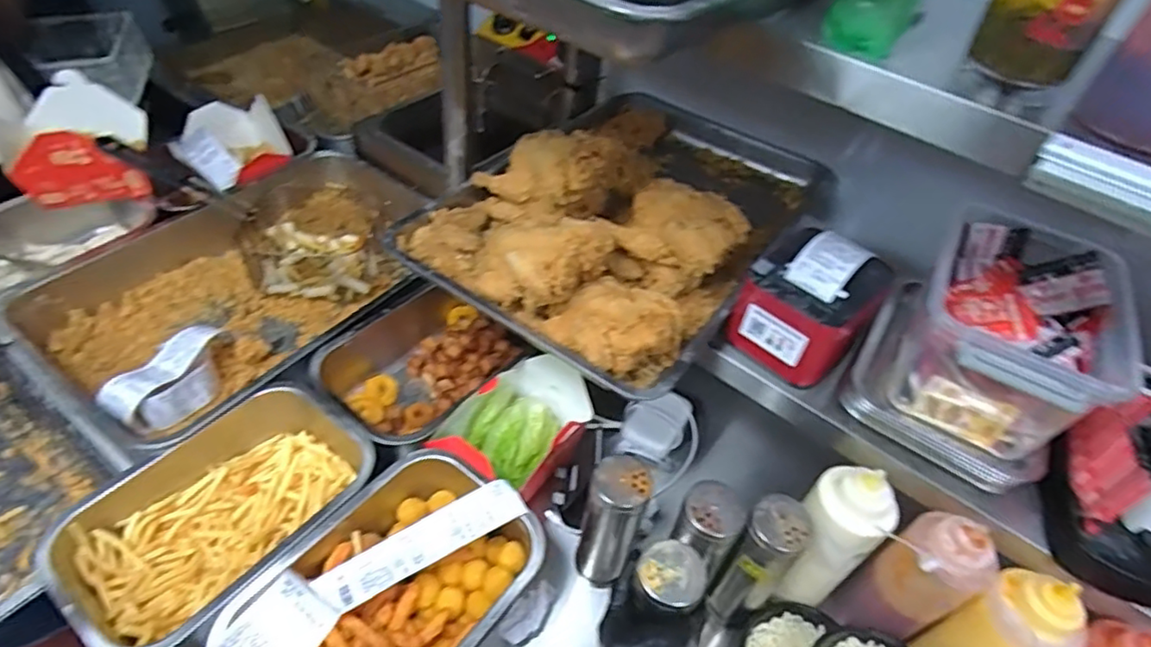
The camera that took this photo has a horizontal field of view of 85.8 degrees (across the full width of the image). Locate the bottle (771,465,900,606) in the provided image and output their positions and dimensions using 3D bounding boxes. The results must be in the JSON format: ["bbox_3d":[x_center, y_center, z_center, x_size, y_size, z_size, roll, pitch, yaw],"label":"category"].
[{"bbox_3d":[0.277,0.234,0.674,0.075,0.204,0.076,11,45,3],"label":"bottle"}]

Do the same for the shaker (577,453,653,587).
[{"bbox_3d":[0.039,0.230,0.699,0.059,0.199,0.063,4,45,-4],"label":"shaker"}]

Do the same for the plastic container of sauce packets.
[{"bbox_3d":[0.442,0.012,0.645,0.171,0.130,0.257,29,49,20],"label":"plastic container of sauce packets"}]

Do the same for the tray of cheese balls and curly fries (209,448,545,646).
[{"bbox_3d":[-0.193,0.293,0.663,0.211,0.079,0.303,32,50,22],"label":"tray of cheese balls and curly fries"}]

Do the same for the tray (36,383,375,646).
[{"bbox_3d":[-0.404,0.223,0.726,0.218,0.098,0.317,35,51,25],"label":"tray"}]

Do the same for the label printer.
[{"bbox_3d":[0.271,-0.025,0.707,0.159,0.109,0.127,-32,57,-32],"label":"label printer"}]

